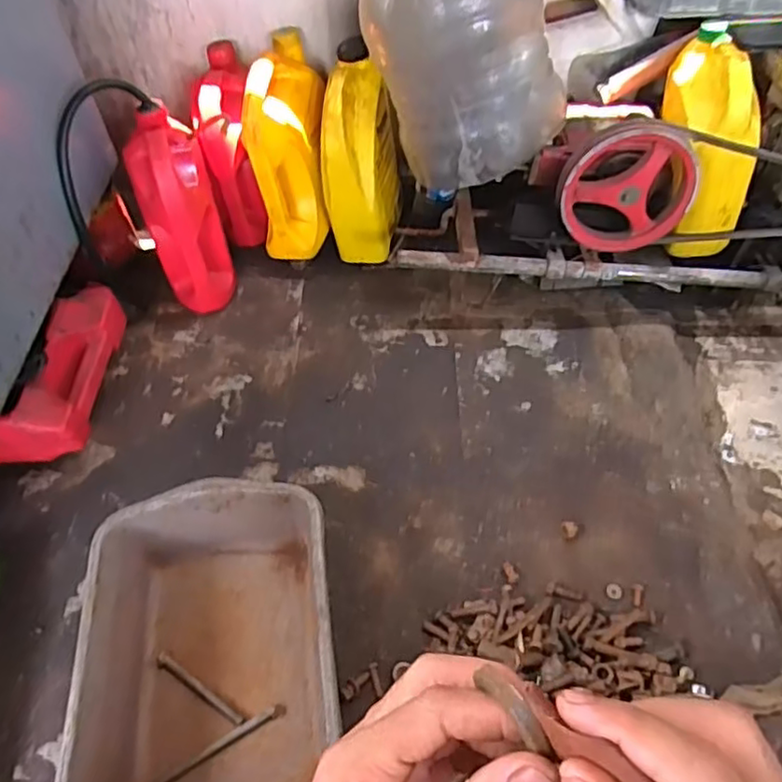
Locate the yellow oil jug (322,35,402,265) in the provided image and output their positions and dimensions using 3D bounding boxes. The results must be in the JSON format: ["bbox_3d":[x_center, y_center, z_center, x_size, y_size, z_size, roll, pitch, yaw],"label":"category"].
[{"bbox_3d":[-0.048,-0.392,1.114,0.122,0.311,0.185,0,53,2],"label":"yellow oil jug"}]

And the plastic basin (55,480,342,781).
[{"bbox_3d":[-0.196,0.290,0.725,0.261,0.133,0.340,-8,54,-3],"label":"plastic basin"}]

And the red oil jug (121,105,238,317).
[{"bbox_3d":[-0.341,-0.282,1.058,0.118,0.302,0.163,-20,55,-13],"label":"red oil jug"}]

